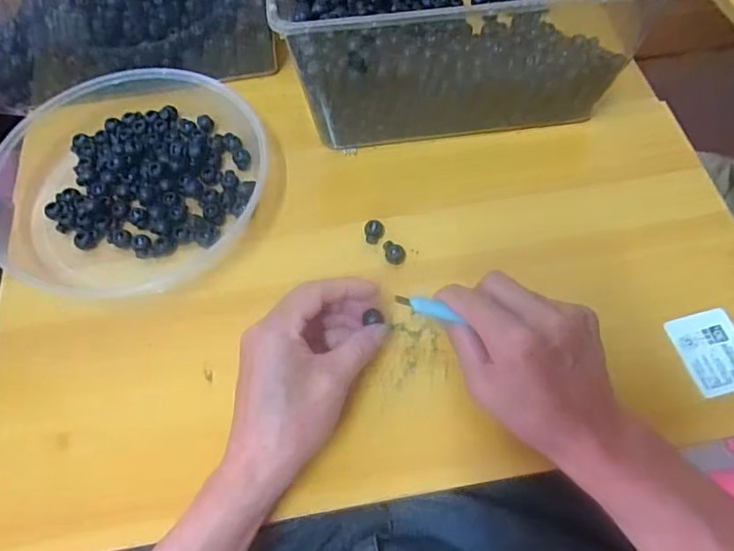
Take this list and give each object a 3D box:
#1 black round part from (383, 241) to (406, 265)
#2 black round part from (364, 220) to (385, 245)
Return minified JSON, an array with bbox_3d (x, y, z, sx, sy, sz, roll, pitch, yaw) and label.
[{"bbox_3d":[0.022,-0.017,0.435,0.016,0.015,0.018,-8,62,-1],"label":"black round part"},{"bbox_3d":[0.006,-0.035,0.445,0.016,0.015,0.016,-1,62,2],"label":"black round part"}]

